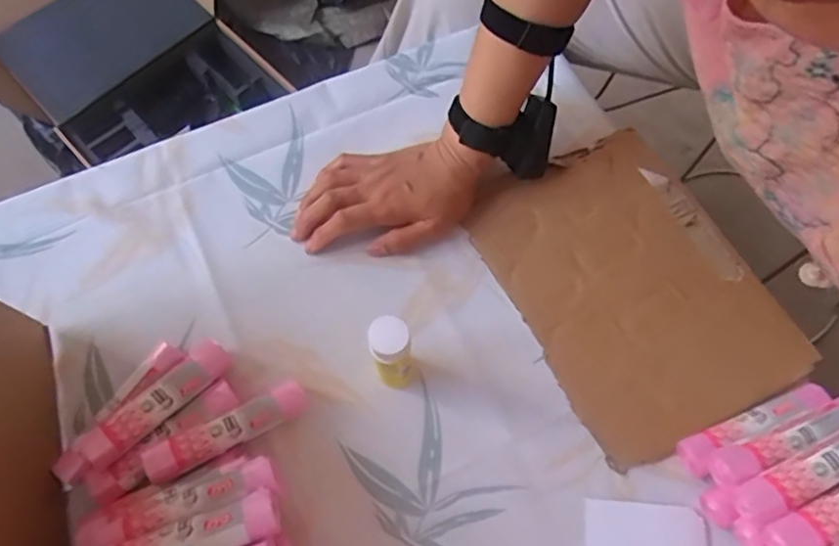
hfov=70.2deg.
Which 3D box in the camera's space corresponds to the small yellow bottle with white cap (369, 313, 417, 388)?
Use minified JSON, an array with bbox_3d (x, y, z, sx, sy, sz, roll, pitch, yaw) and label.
[{"bbox_3d":[-0.019,0.063,0.447,0.031,0.103,0.029,0,66,0],"label":"small yellow bottle with white cap"}]

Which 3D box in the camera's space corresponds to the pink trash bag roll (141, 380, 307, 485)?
[{"bbox_3d":[-0.143,0.116,0.449,0.121,0.021,0.030,-24,67,-27],"label":"pink trash bag roll"}]

